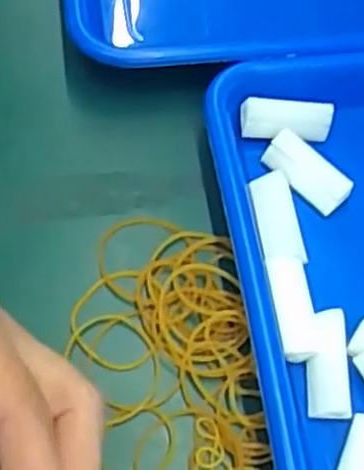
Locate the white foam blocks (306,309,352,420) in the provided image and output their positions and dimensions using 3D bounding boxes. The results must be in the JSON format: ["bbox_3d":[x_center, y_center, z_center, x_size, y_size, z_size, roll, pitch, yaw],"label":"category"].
[{"bbox_3d":[0.063,0.057,0.306,0.017,0.012,0.046,2,64,-6],"label":"white foam blocks"}]

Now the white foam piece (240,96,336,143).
[{"bbox_3d":[0.054,-0.059,0.355,0.047,0.014,0.016,4,63,-5],"label":"white foam piece"}]

